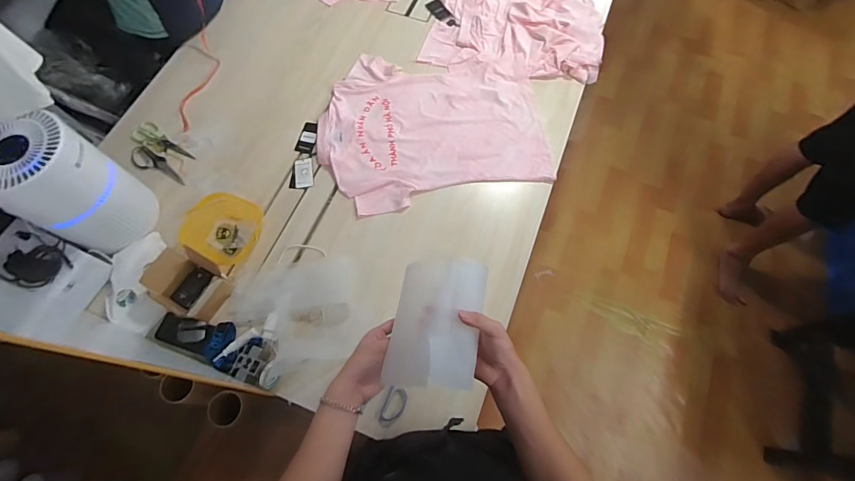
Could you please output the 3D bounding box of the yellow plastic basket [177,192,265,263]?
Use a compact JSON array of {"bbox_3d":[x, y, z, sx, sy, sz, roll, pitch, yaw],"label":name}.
[{"bbox_3d":[-0.470,-0.033,0.958,0.146,0.059,0.157,0,64,0],"label":"yellow plastic basket"}]

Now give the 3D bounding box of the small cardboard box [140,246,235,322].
[{"bbox_3d":[-0.507,0.088,0.875,0.152,0.076,0.130,21,69,9],"label":"small cardboard box"}]

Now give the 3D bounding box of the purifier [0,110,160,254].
[{"bbox_3d":[-0.743,-0.106,0.865,0.166,0.293,0.182,26,70,11],"label":"purifier"}]

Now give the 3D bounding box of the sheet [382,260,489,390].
[{"bbox_3d":[0.009,0.119,0.610,0.138,0.065,0.185,8,64,4],"label":"sheet"}]

